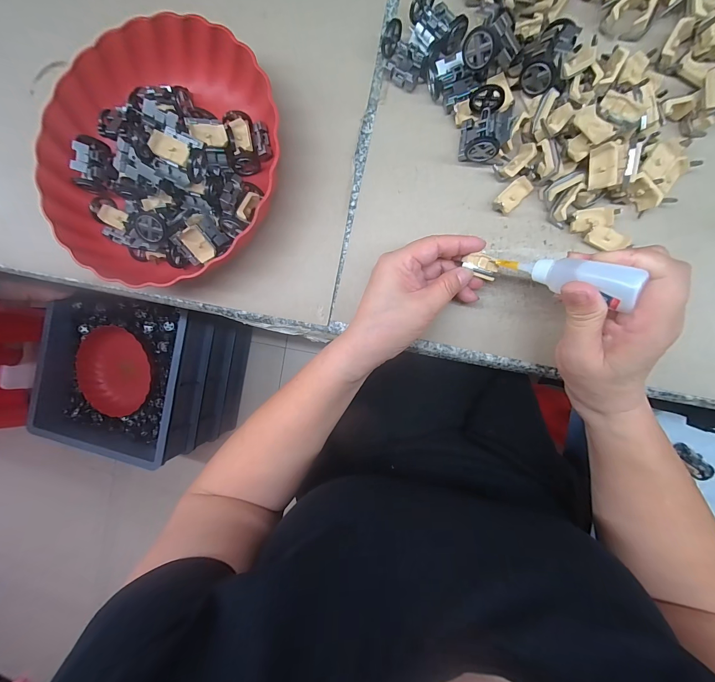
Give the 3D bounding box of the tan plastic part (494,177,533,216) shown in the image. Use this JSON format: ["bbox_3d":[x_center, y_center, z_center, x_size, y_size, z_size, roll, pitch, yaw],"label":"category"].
[{"bbox_3d":[0.138,-0.129,0.277,0.033,0.009,0.017,-42,83,6],"label":"tan plastic part"}]

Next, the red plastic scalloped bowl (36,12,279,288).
[{"bbox_3d":[-0.198,-0.183,0.303,0.218,0.071,0.227,0,89,10],"label":"red plastic scalloped bowl"}]

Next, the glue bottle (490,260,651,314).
[{"bbox_3d":[0.139,-0.044,0.214,0.019,0.090,0.020,29,95,-36],"label":"glue bottle"}]

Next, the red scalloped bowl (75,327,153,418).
[{"bbox_3d":[-0.705,0.090,0.925,0.240,0.045,0.259,3,89,10],"label":"red scalloped bowl"}]

